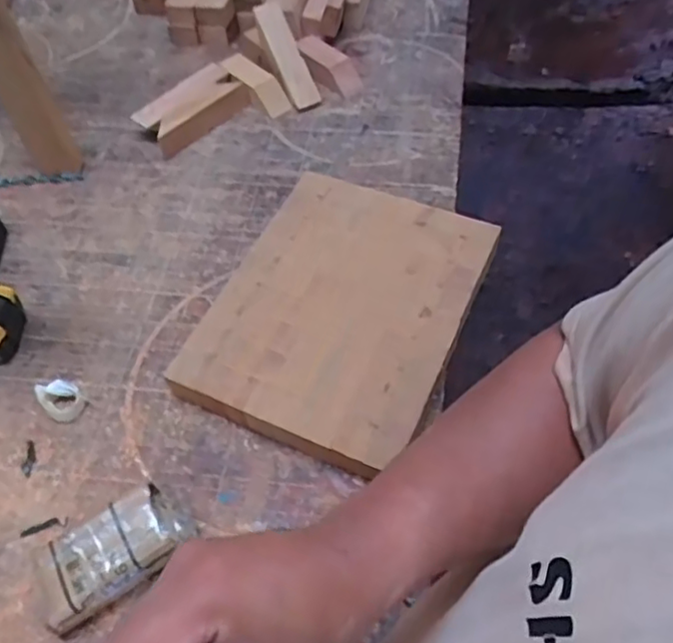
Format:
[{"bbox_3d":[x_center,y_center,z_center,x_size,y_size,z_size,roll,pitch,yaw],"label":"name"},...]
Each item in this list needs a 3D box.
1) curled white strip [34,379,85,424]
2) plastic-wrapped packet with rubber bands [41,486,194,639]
[{"bbox_3d":[-0.292,0.082,0.662,0.038,0.021,0.051,-36,60,-20],"label":"curled white strip"},{"bbox_3d":[-0.201,0.200,0.553,0.137,0.051,0.091,-31,58,-17],"label":"plastic-wrapped packet with rubber bands"}]

